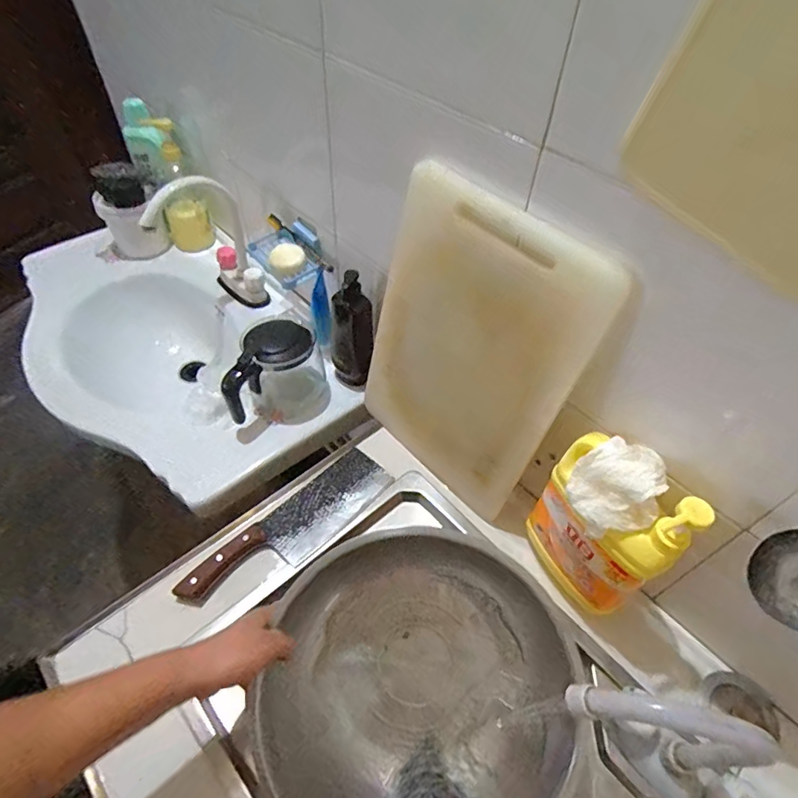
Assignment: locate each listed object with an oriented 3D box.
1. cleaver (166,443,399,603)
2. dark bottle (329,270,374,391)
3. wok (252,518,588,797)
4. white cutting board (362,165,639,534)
[{"bbox_3d":[-0.143,0.179,0.672,0.088,0.016,0.304,37,57,25],"label":"cleaver"},{"bbox_3d":[-0.077,-0.108,0.801,0.071,0.202,0.054,-6,51,-8],"label":"dark bottle"},{"bbox_3d":[0.023,0.317,0.531,0.347,0.090,0.347,0,71,1],"label":"wok"},{"bbox_3d":[0.074,-0.049,0.617,0.017,0.392,0.278,-24,55,-37],"label":"white cutting board"}]

